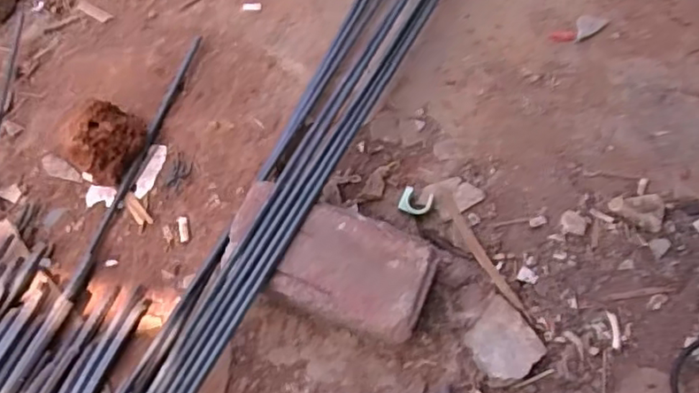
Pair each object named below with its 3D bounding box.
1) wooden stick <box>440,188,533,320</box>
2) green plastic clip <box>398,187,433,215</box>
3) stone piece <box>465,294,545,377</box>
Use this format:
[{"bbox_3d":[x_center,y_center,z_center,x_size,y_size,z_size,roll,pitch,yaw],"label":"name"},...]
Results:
[{"bbox_3d":[0.136,0.059,0.619,0.013,0.008,0.157,-26,67,-10],"label":"wooden stick"},{"bbox_3d":[0.071,0.005,0.645,0.032,0.015,0.028,23,68,12],"label":"green plastic clip"},{"bbox_3d":[0.146,0.138,0.575,0.064,0.019,0.065,-1,65,1],"label":"stone piece"}]

